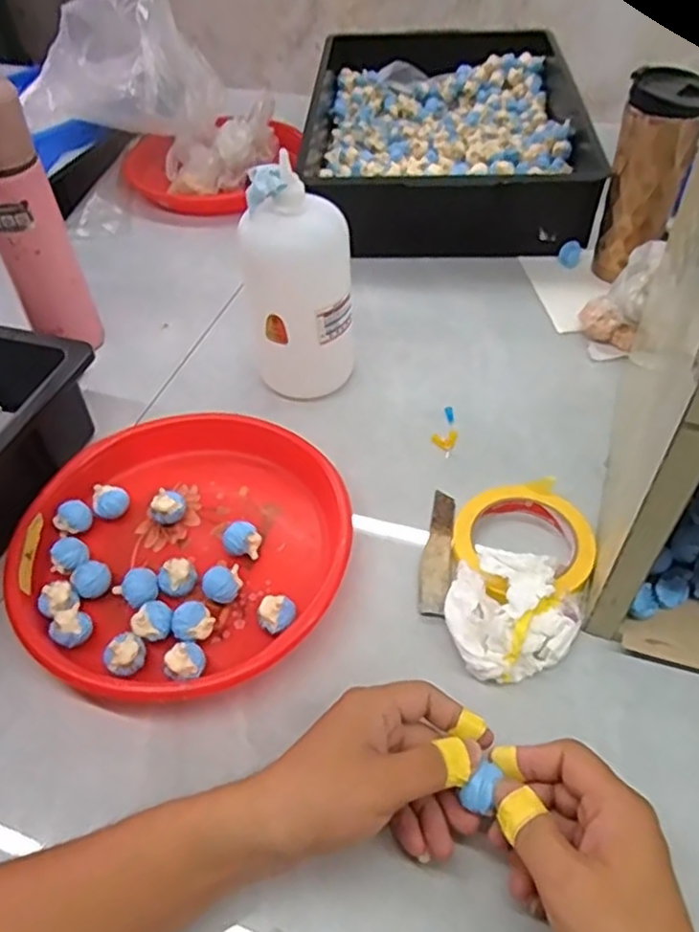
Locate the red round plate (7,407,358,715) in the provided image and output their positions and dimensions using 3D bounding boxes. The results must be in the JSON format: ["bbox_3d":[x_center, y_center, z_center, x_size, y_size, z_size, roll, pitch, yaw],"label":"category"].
[{"bbox_3d":[-0.125,0.060,0.531,0.242,0.037,0.247,-2,48,3],"label":"red round plate"}]

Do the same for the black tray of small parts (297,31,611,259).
[{"bbox_3d":[0.129,-0.446,0.930,0.353,0.112,0.500,1,48,6],"label":"black tray of small parts"}]

